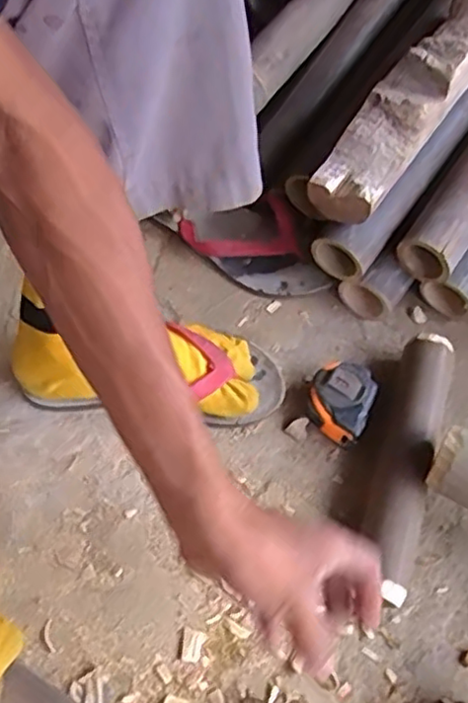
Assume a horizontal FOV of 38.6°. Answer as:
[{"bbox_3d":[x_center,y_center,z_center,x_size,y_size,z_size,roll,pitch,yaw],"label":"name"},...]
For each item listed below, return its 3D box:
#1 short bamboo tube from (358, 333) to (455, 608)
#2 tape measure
[{"bbox_3d":[0.151,0.094,0.582,0.051,0.047,0.240,16,60,7],"label":"short bamboo tube"},{"bbox_3d":[0.096,0.046,0.612,0.058,0.033,0.068,26,61,13],"label":"tape measure"}]

